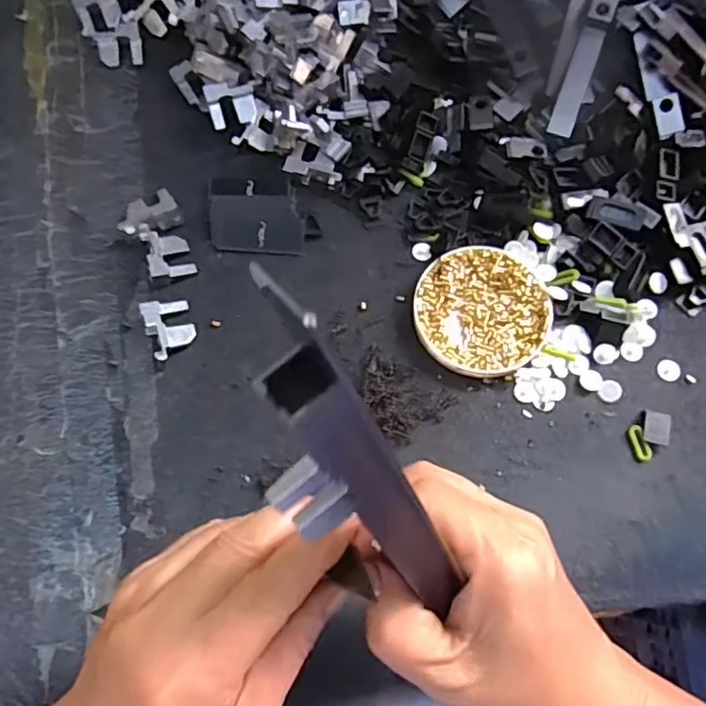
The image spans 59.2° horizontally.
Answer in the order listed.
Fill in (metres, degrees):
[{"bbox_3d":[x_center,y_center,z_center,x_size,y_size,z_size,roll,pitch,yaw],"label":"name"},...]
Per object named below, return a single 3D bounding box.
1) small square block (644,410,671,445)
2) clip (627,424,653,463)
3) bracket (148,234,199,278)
[{"bbox_3d":[0.166,0.041,0.339,0.014,0.004,0.018,13,73,2],"label":"small square block"},{"bbox_3d":[0.155,0.049,0.336,0.010,0.004,0.020,-14,74,-6],"label":"clip"},{"bbox_3d":[-0.108,-0.058,0.366,0.027,0.007,0.031,-1,62,-30],"label":"bracket"}]

